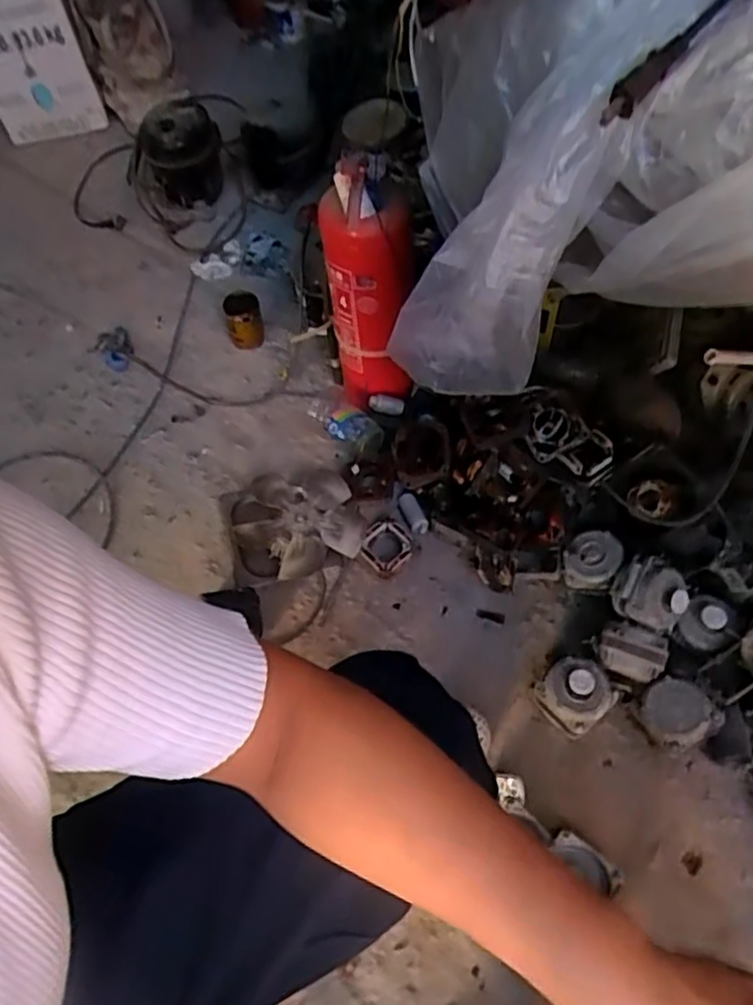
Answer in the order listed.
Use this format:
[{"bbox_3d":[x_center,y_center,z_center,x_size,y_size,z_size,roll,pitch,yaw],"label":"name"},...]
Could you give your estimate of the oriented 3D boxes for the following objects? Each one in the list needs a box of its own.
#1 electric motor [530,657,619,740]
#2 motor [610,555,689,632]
[{"bbox_3d":[0.255,0.248,0.874,0.086,0.083,0.085,-33,61,-18],"label":"electric motor"},{"bbox_3d":[0.353,0.121,0.875,0.084,0.062,0.074,22,61,16],"label":"motor"}]

